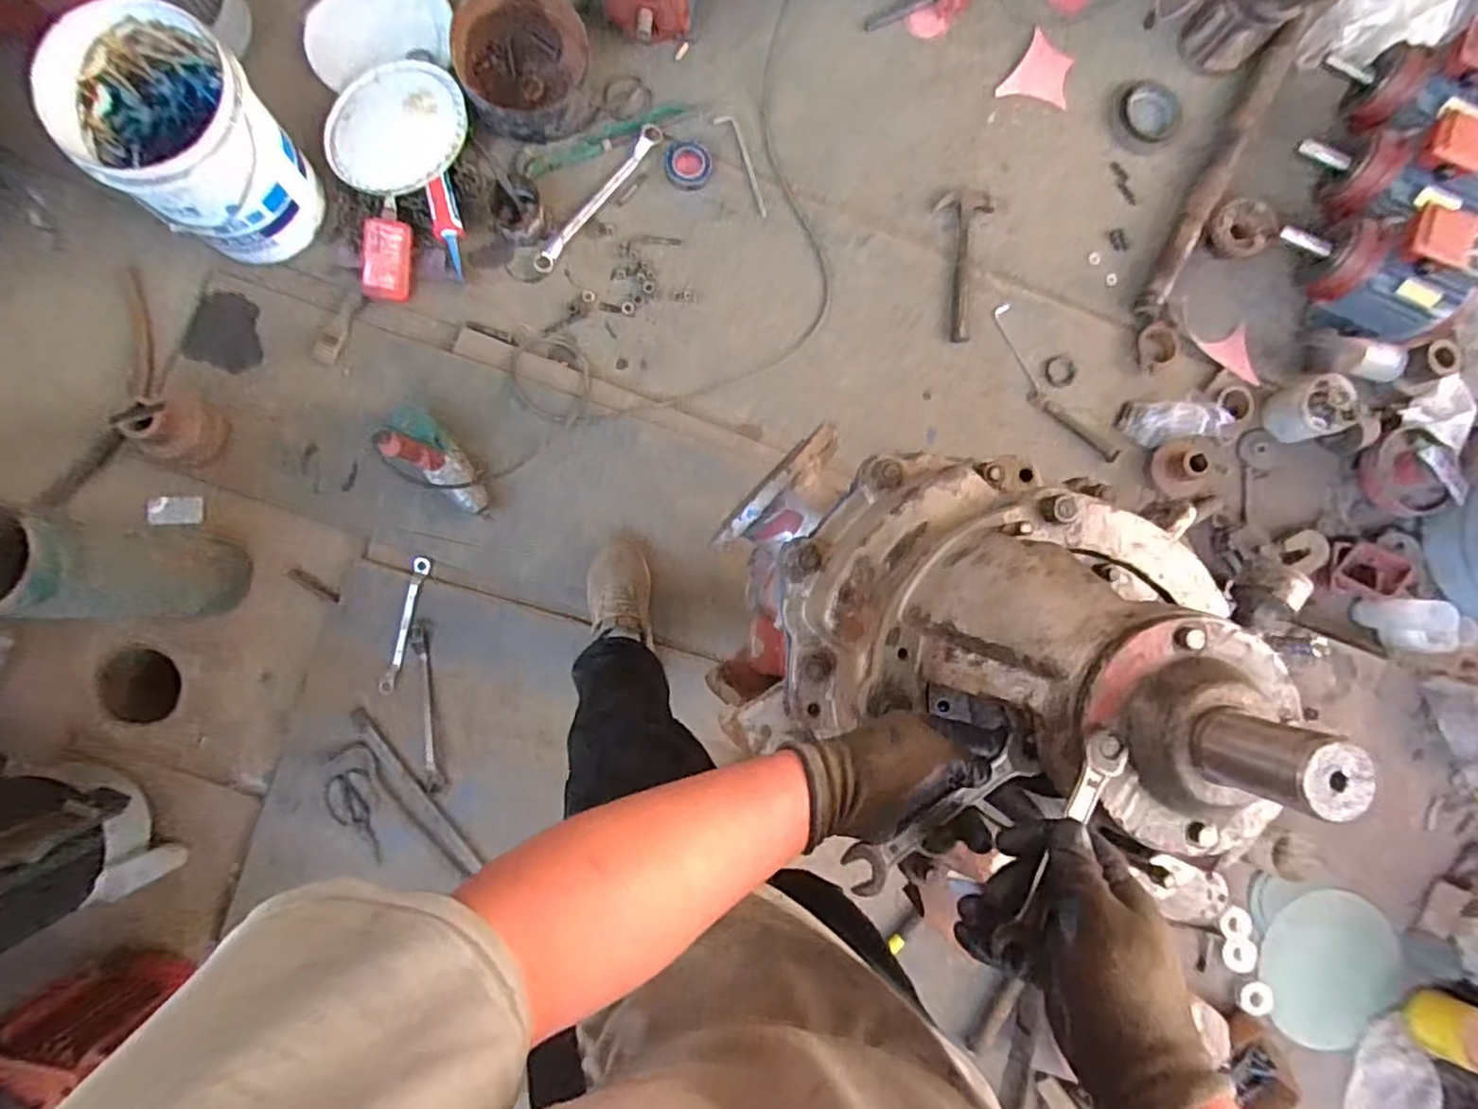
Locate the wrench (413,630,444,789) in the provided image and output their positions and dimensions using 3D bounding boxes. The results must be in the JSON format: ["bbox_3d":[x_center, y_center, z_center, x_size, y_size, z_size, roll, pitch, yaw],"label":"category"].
[{"bbox_3d":[-0.595,0.292,1.285,0.028,0.013,0.308,-8,87,-4],"label":"wrench"}]

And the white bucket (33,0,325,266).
[{"bbox_3d":[-0.959,-0.719,1.183,0.289,0.298,0.303,0,87,-4],"label":"white bucket"}]

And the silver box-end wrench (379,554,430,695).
[{"bbox_3d":[-0.646,0.136,1.300,0.028,0.018,0.262,13,86,-3],"label":"silver box-end wrench"}]

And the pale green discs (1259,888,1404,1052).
[{"bbox_3d":[1.183,0.833,1.353,0.314,0.017,0.300,0,92,-8],"label":"pale green discs"}]

